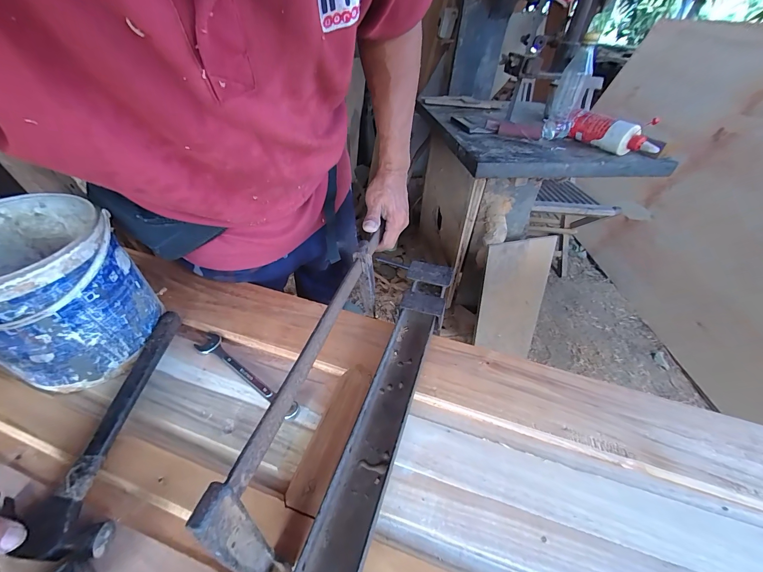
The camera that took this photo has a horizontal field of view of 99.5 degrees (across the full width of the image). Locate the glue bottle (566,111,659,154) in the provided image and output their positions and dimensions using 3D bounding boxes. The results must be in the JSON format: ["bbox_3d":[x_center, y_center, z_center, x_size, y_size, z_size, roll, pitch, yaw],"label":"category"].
[{"bbox_3d":[0.553,-0.362,0.776,0.050,0.056,0.199,-17,48,-26],"label":"glue bottle"}]

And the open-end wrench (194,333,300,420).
[{"bbox_3d":[-0.186,0.118,0.436,0.198,0.007,0.031,29,50,24],"label":"open-end wrench"}]

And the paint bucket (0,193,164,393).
[{"bbox_3d":[-0.410,0.010,0.407,0.176,0.182,0.165,26,49,22],"label":"paint bucket"}]

